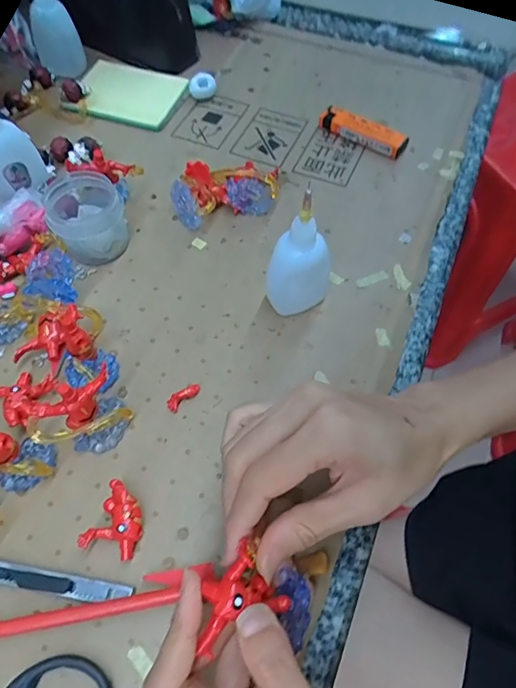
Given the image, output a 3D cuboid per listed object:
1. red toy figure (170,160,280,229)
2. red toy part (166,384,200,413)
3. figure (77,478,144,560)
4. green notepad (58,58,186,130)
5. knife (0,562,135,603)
[{"bbox_3d":[-0.026,-0.124,0.383,0.083,0.030,0.065,-2,61,0],"label":"red toy figure"},{"bbox_3d":[-0.049,0.034,0.311,0.024,0.006,0.010,-39,67,-19],"label":"red toy part"},{"bbox_3d":[-0.078,0.101,0.268,0.029,0.016,0.036,24,64,13],"label":"figure"},{"bbox_3d":[-0.128,-0.244,0.463,0.105,0.006,0.078,18,62,10],"label":"green notepad"},{"bbox_3d":[-0.133,0.125,0.259,0.129,0.007,0.010,9,61,5],"label":"knife"}]

